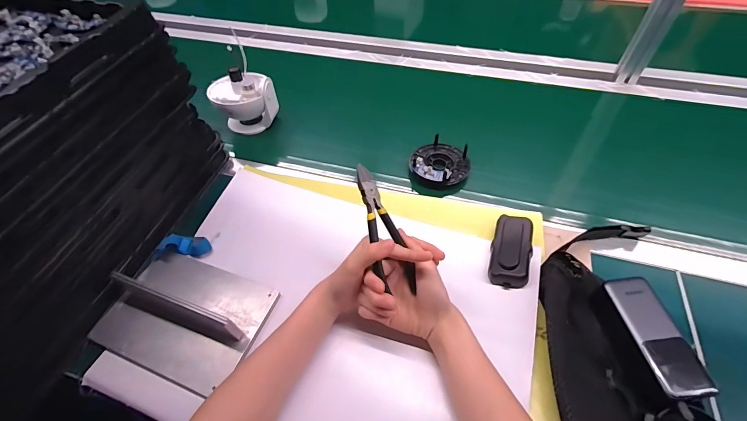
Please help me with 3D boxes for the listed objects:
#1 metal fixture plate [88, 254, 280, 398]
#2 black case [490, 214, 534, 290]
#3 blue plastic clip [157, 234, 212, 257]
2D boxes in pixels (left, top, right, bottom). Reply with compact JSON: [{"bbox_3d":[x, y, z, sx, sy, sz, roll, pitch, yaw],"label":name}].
[{"bbox_3d":[-0.246,0.122,0.435,0.206,0.054,0.143,16,53,15],"label":"metal fixture plate"},{"bbox_3d":[0.192,0.054,0.480,0.050,0.030,0.101,12,53,12],"label":"black case"},{"bbox_3d":[-0.274,0.050,0.505,0.066,0.019,0.035,13,50,-14],"label":"blue plastic clip"}]

